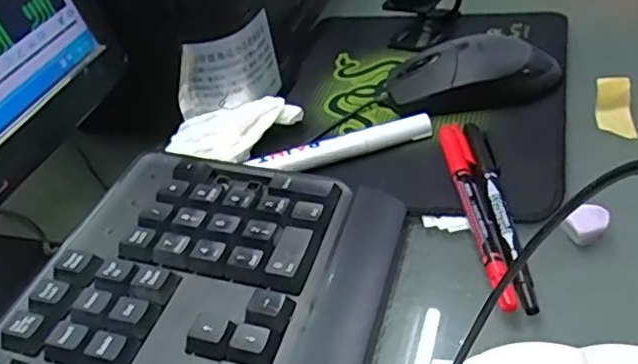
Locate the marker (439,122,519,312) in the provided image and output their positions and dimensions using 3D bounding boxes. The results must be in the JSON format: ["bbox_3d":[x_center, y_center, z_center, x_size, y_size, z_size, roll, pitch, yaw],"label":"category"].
[{"bbox_3d":[0.083,0.010,0.330,0.014,0.013,0.138,-9,38,3],"label":"marker"}]

